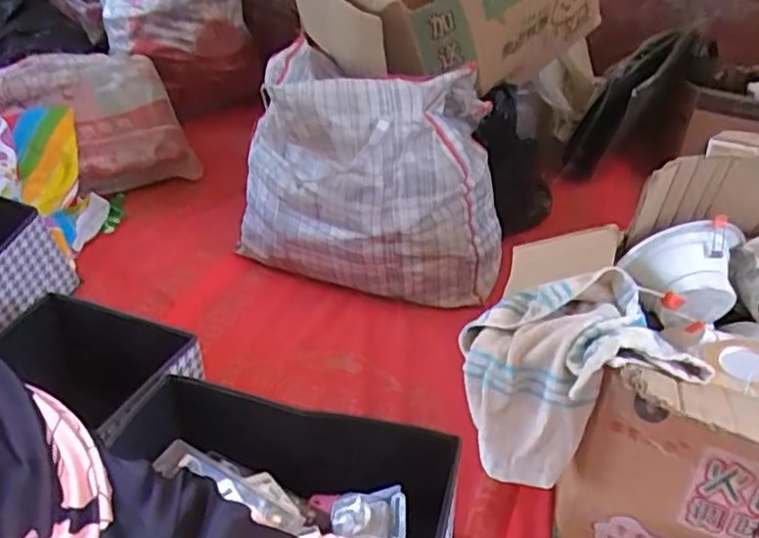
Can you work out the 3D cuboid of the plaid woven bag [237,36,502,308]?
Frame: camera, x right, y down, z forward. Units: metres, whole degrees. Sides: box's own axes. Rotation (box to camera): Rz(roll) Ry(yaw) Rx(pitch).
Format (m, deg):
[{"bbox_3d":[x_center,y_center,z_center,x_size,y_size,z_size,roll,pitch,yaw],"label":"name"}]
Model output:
[{"bbox_3d":[-0.020,-0.172,1.297,0.499,0.420,0.277,-4,35,-8],"label":"plaid woven bag"}]

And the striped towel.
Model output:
[{"bbox_3d":[0.195,0.107,0.749,0.187,0.193,0.210,-4,35,-7],"label":"striped towel"}]

